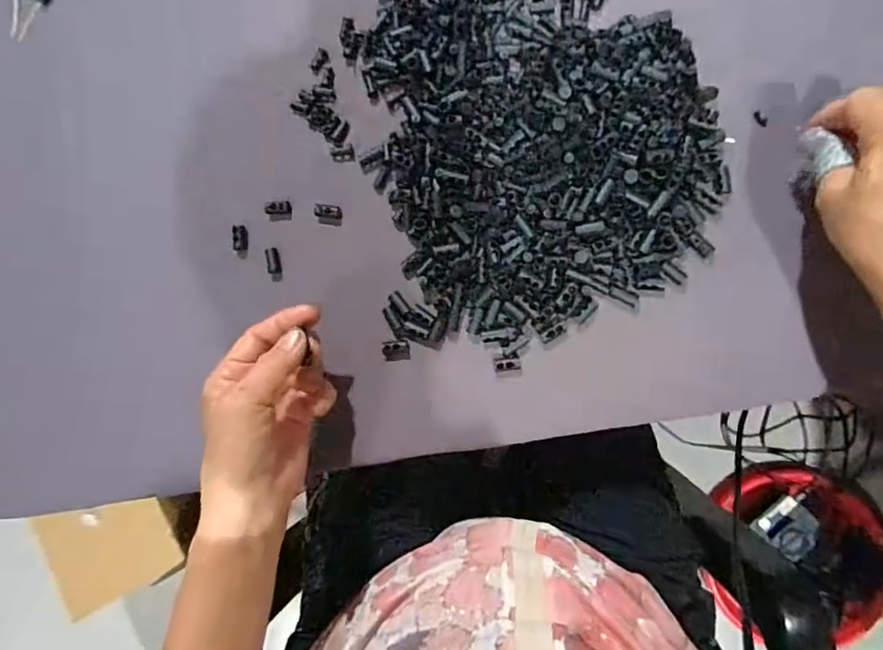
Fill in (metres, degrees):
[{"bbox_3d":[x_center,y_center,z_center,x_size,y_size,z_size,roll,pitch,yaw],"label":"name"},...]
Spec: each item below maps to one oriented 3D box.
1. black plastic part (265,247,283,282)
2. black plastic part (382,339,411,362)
[{"bbox_3d":[-0.122,-0.044,0.406,0.009,0.006,0.025,-13,84,7],"label":"black plastic part"},{"bbox_3d":[-0.031,0.018,0.386,0.019,0.006,0.014,-6,84,7],"label":"black plastic part"}]

